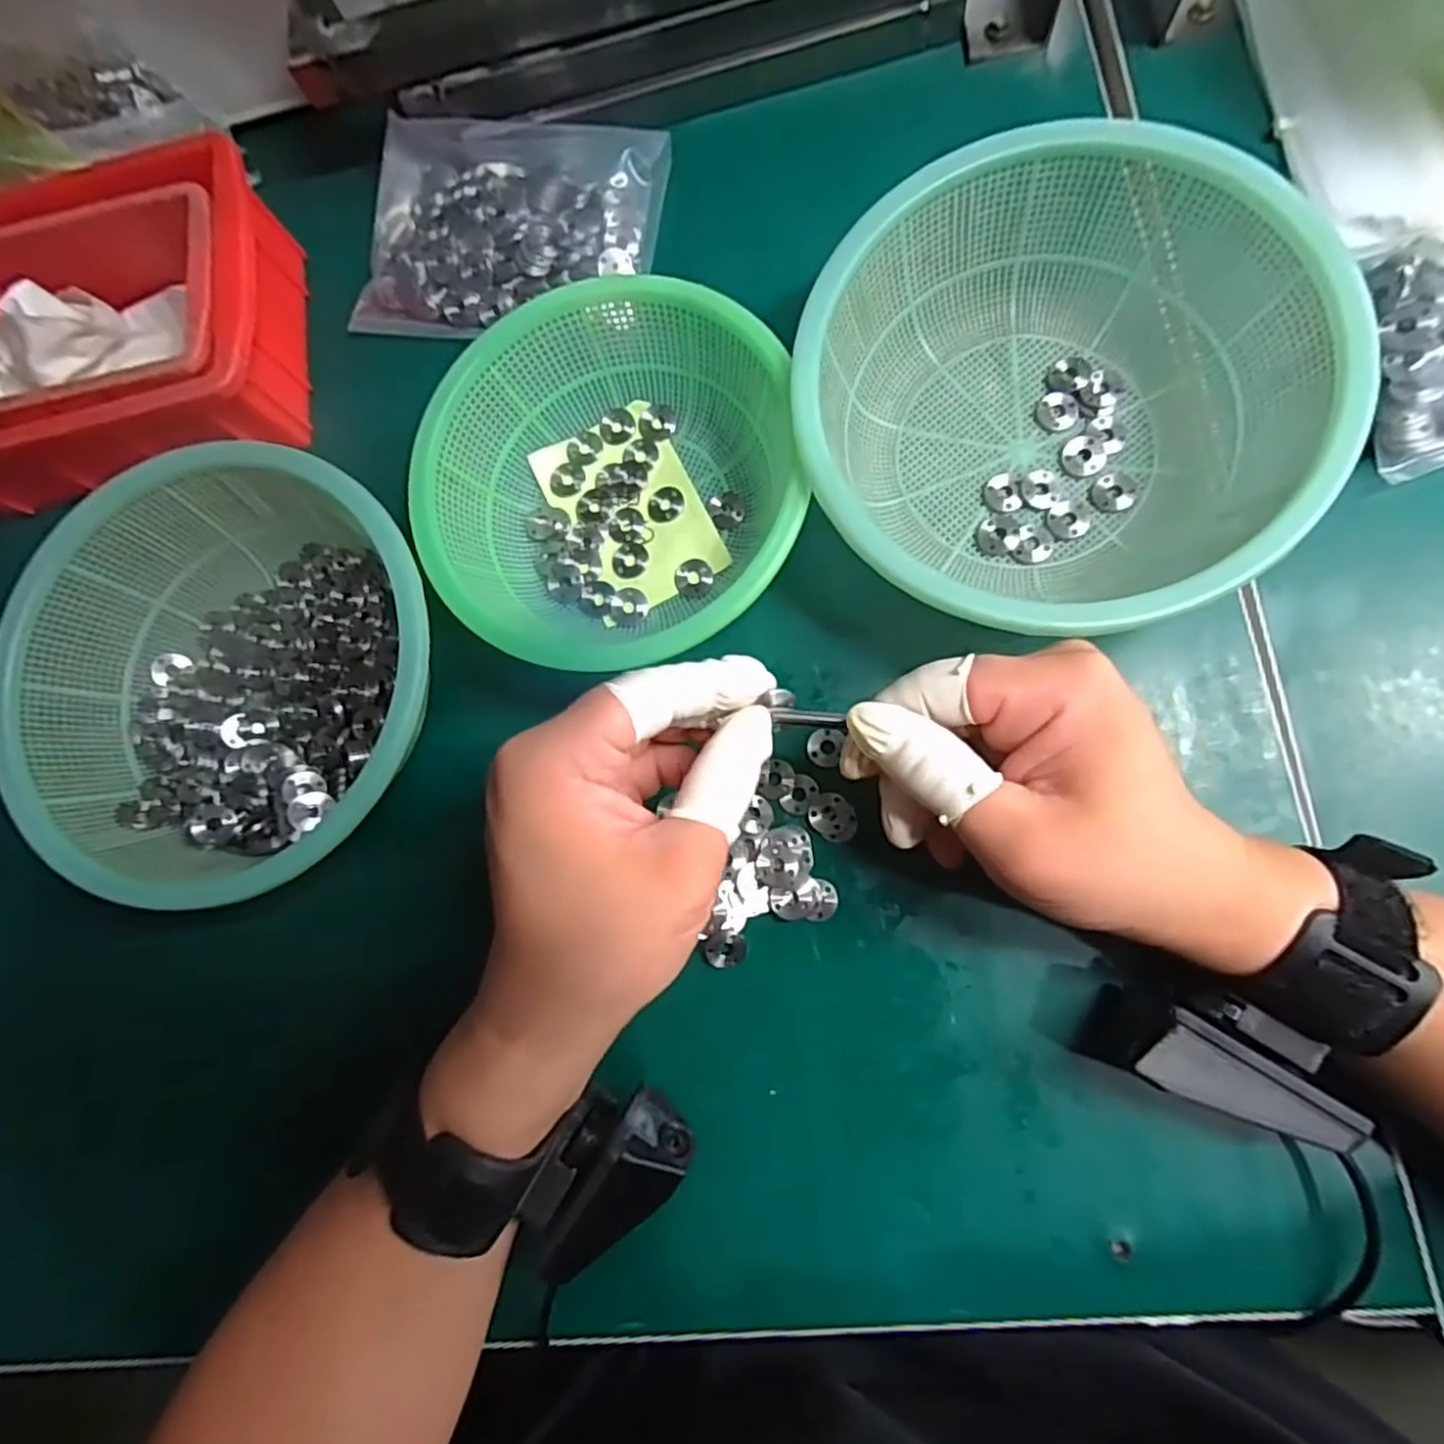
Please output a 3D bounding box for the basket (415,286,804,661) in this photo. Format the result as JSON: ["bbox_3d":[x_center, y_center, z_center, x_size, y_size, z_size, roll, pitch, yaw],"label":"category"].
[{"bbox_3d":[-0.048,-0.103,0.301,0.151,0.057,0.153,-1,80,8],"label":"basket"}]

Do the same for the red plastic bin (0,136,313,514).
[{"bbox_3d":[-0.318,-0.190,0.354,0.212,0.057,0.142,-10,79,7],"label":"red plastic bin"}]

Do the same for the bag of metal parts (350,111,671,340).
[{"bbox_3d":[-0.107,-0.250,0.356,0.151,0.022,0.103,5,81,9],"label":"bag of metal parts"}]

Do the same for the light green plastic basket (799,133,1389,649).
[{"bbox_3d":[0.121,-0.123,0.269,0.175,0.060,0.179,-1,80,8],"label":"light green plastic basket"}]

